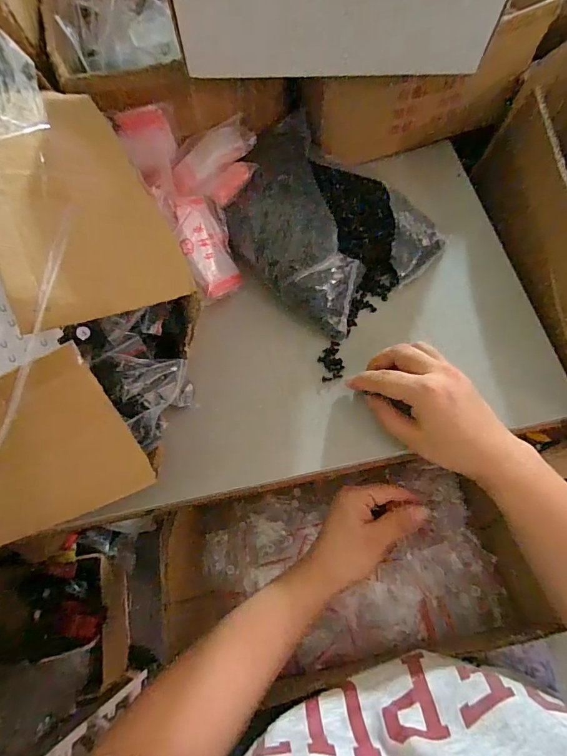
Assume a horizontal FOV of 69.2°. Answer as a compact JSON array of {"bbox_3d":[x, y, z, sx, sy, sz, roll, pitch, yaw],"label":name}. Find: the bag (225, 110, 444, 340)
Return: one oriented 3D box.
[{"bbox_3d":[0.042,-0.145,0.412,0.196,0.066,0.165,35,74,14],"label":"bag"}]

